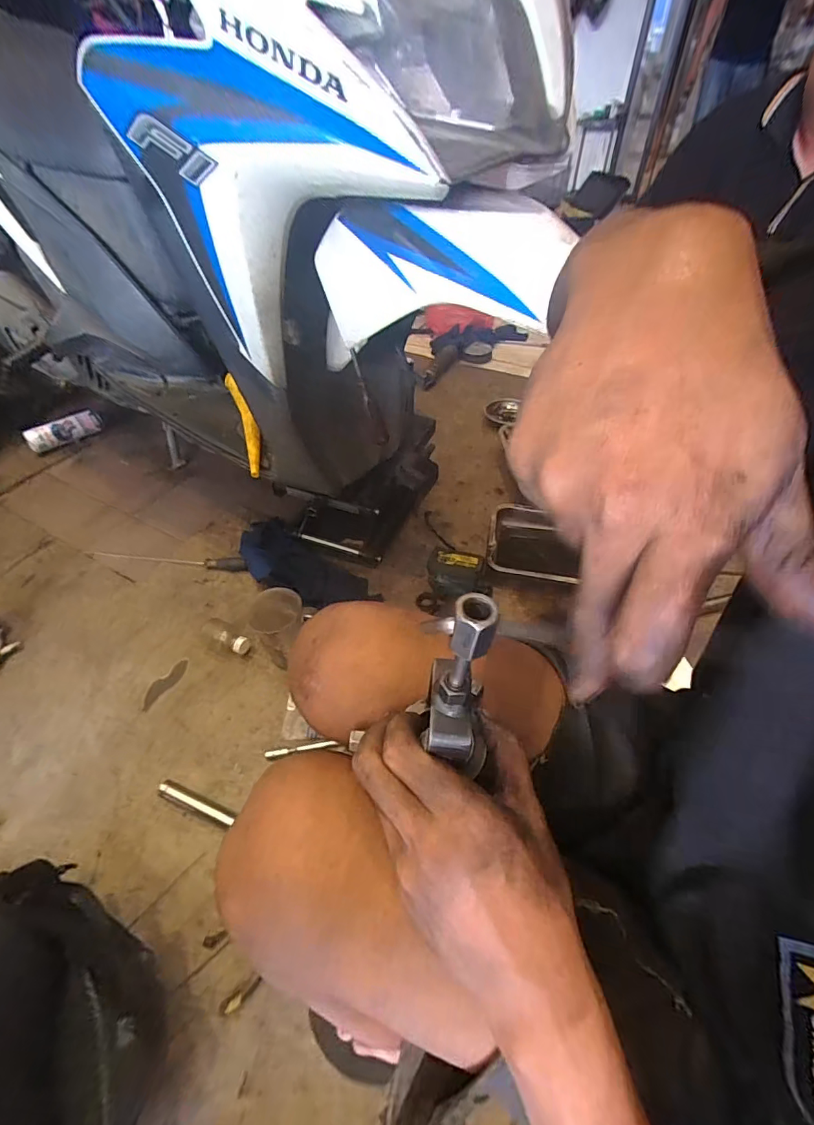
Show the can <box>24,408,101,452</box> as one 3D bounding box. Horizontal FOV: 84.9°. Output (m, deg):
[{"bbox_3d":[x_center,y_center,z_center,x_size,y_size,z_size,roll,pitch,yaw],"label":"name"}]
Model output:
[{"bbox_3d":[-1.094,-0.419,1.427,0.215,0.066,0.052,-33,54,-25],"label":"can"}]

